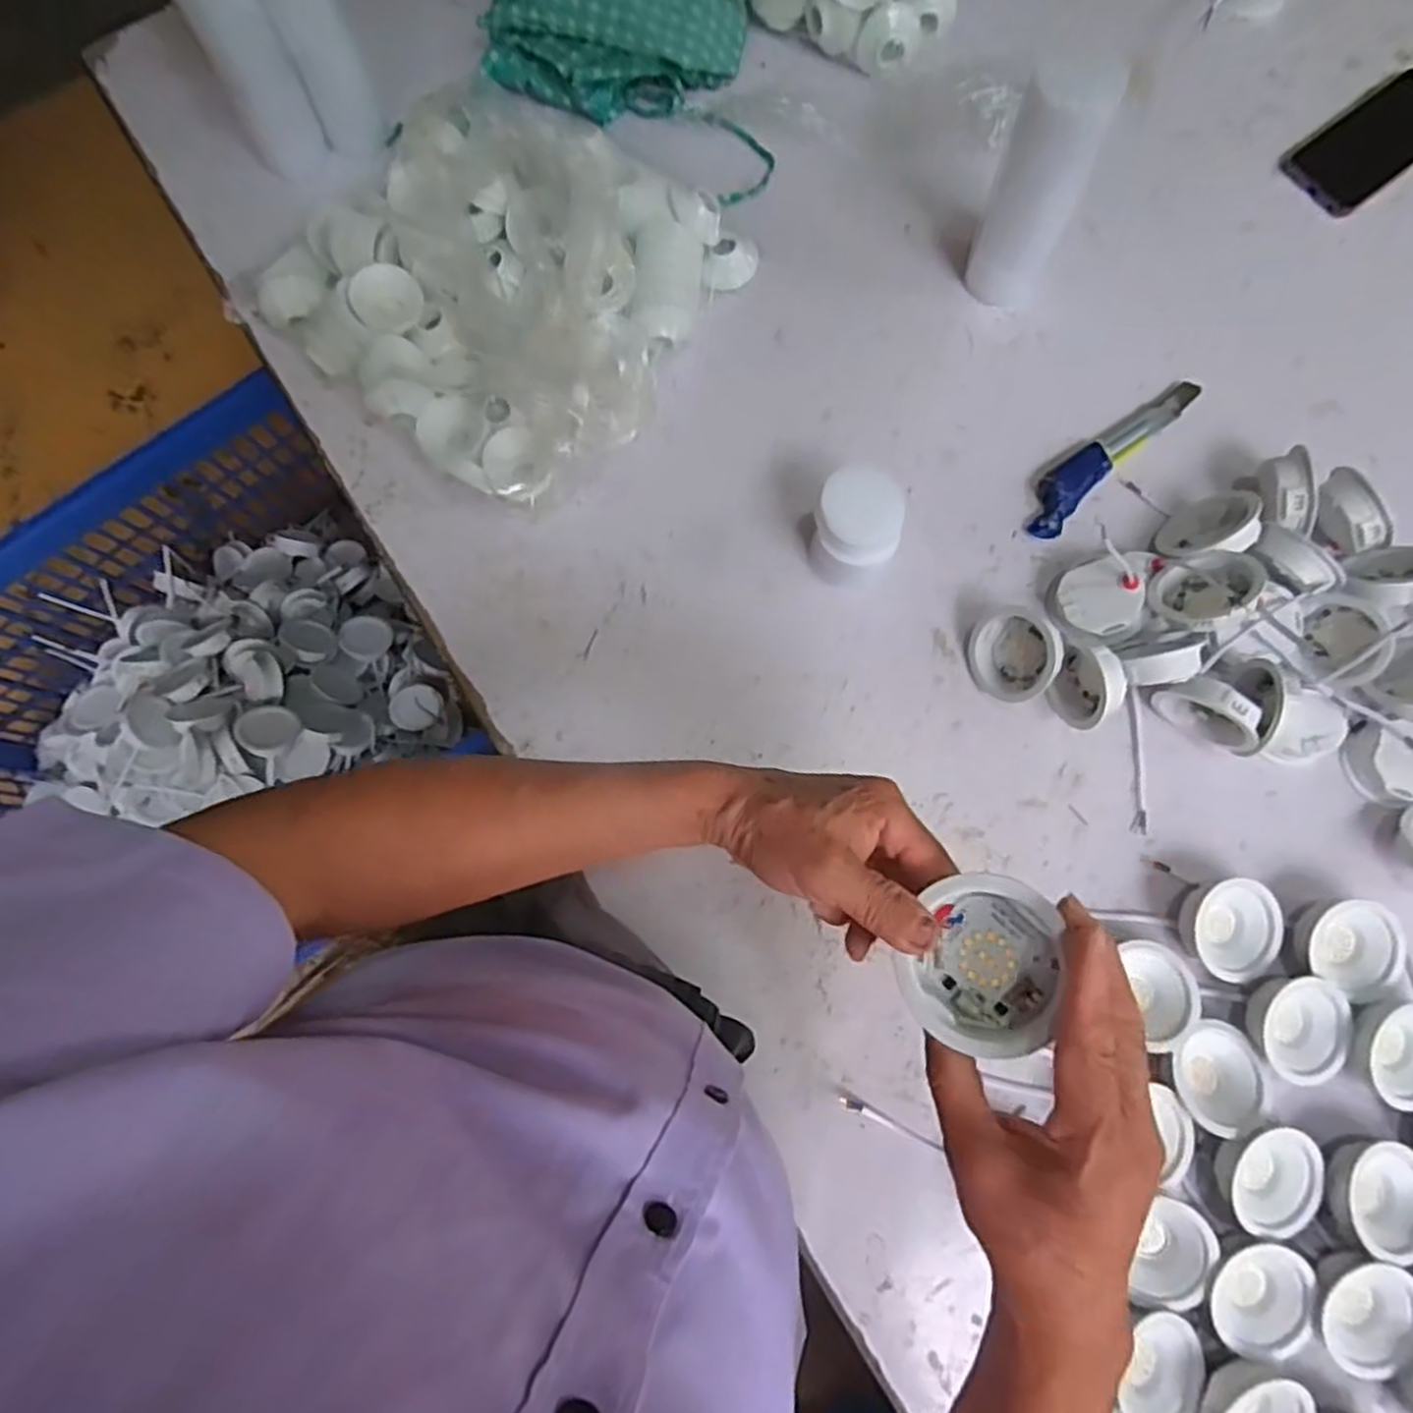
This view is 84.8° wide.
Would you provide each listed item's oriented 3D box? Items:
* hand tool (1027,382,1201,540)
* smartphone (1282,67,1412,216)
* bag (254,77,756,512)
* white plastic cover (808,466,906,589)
[{"bbox_3d":[0.339,-0.215,0.650,0.196,0.019,0.040,-43,81,-8],"label":"hand tool"},{"bbox_3d":[0.612,-0.518,0.706,0.169,0.009,0.080,-36,80,-7],"label":"smartphone"},{"bbox_3d":[-0.172,-0.366,0.646,0.329,0.101,0.322,35,81,7],"label":"bag"},{"bbox_3d":[0.115,-0.136,0.604,0.068,0.083,0.066,8,78,2],"label":"white plastic cover"}]

